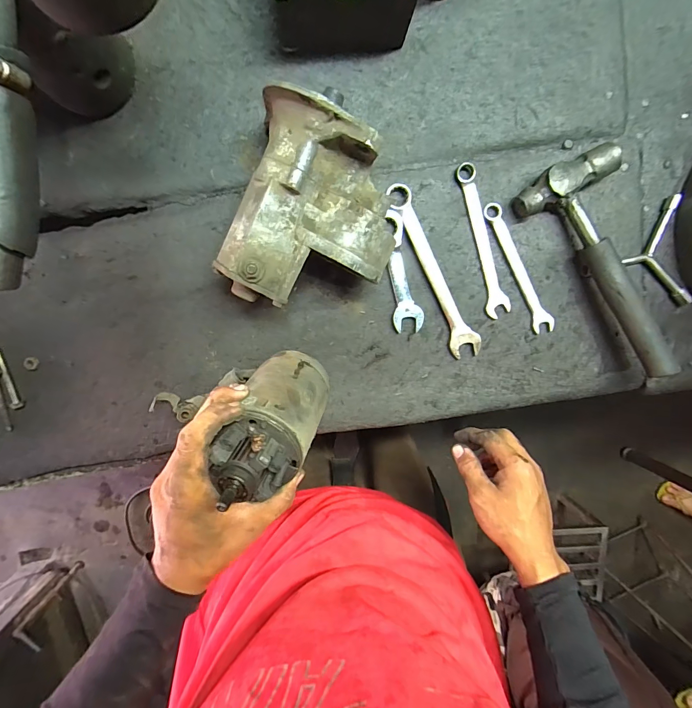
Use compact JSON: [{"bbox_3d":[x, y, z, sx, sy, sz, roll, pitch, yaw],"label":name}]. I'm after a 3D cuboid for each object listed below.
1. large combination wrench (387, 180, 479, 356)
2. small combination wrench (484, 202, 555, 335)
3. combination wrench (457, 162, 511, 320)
[{"bbox_3d":[0.099,-0.089,0.406,0.032,0.015,0.201,-25,99,1],"label":"large combination wrench"},{"bbox_3d":[0.192,-0.093,0.409,0.020,0.008,0.154,-28,99,2],"label":"small combination wrench"},{"bbox_3d":[0.148,-0.121,0.405,0.025,0.009,0.164,-20,99,0],"label":"combination wrench"}]

